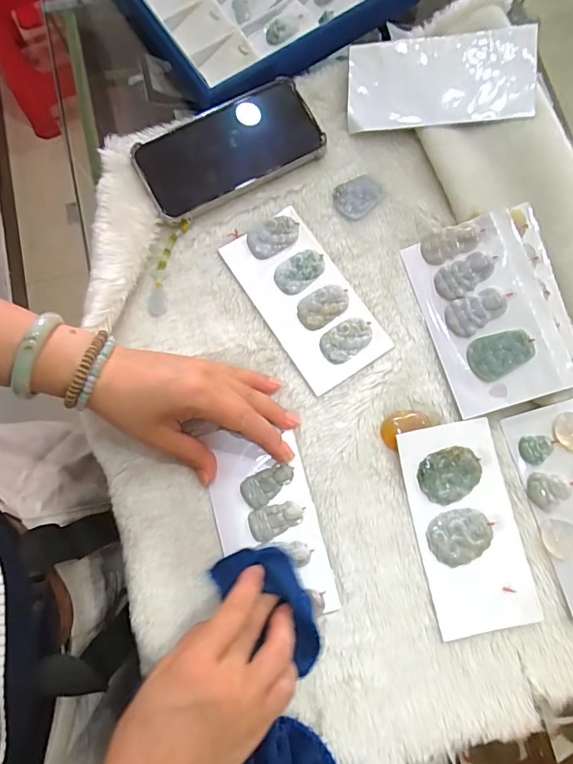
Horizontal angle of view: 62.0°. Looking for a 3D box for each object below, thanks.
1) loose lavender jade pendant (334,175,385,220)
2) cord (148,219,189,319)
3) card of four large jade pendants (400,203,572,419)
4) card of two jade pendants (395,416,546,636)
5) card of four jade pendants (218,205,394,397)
[{"bbox_3d":[0.065,-0.166,0.426,0.044,0.004,0.034,-30,80,-4],"label":"loose lavender jade pendant"},{"bbox_3d":[-0.104,-0.100,0.414,0.017,0.011,0.087,14,80,4],"label":"cord"},{"bbox_3d":[0.167,-0.059,0.388,0.101,0.022,0.156,-18,78,20],"label":"card of four large jade pendants"},{"bbox_3d":[0.138,0.110,0.365,0.076,0.008,0.153,-10,79,-1],"label":"card of two jade pendants"},{"bbox_3d":[0.015,-0.072,0.405,0.076,0.006,0.151,-34,80,-5],"label":"card of four jade pendants"}]

